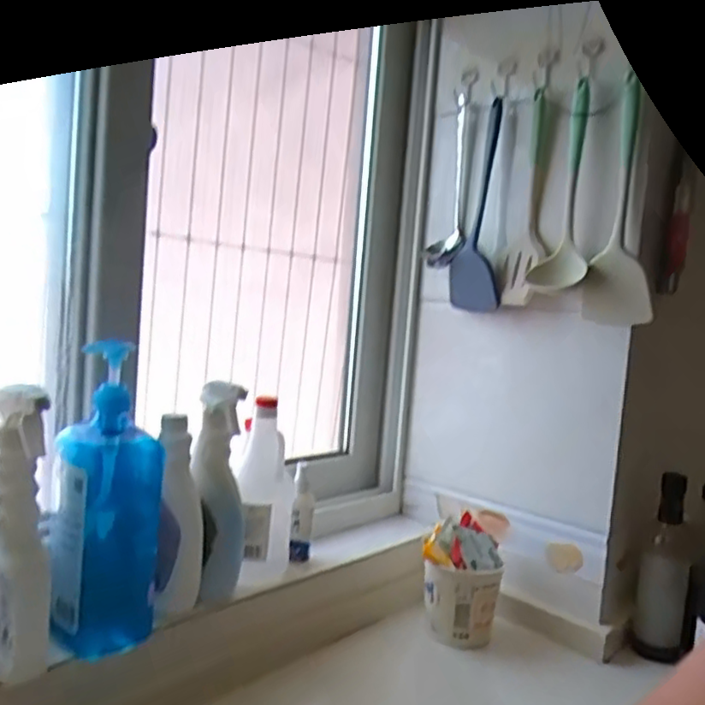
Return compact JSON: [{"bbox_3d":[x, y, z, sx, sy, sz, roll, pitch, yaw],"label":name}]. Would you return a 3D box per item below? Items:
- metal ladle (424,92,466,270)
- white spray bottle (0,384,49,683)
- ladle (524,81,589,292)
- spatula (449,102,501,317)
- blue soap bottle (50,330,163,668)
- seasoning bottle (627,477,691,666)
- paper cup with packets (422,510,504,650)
[{"bbox_3d":[0.151,-0.265,1.042,0.054,0.261,0.085,4,3,5],"label":"metal ladle"},{"bbox_3d":[-0.301,0.163,0.595,0.059,0.268,0.106,2,3,-30],"label":"white spray bottle"},{"bbox_3d":[0.286,-0.229,0.895,0.069,0.281,0.047,5,3,15],"label":"ladle"},{"bbox_3d":[0.191,-0.216,0.989,0.072,0.304,0.028,5,3,18],"label":"spatula"},{"bbox_3d":[-0.240,0.142,0.647,0.105,0.283,0.066,3,3,-15],"label":"blue soap bottle"},{"bbox_3d":[0.431,0.293,0.911,0.069,0.247,0.063,5,3,28],"label":"seasoning bottle"},{"bbox_3d":[0.151,0.315,0.914,0.108,0.147,0.087,4,3,10],"label":"paper cup with packets"}]

